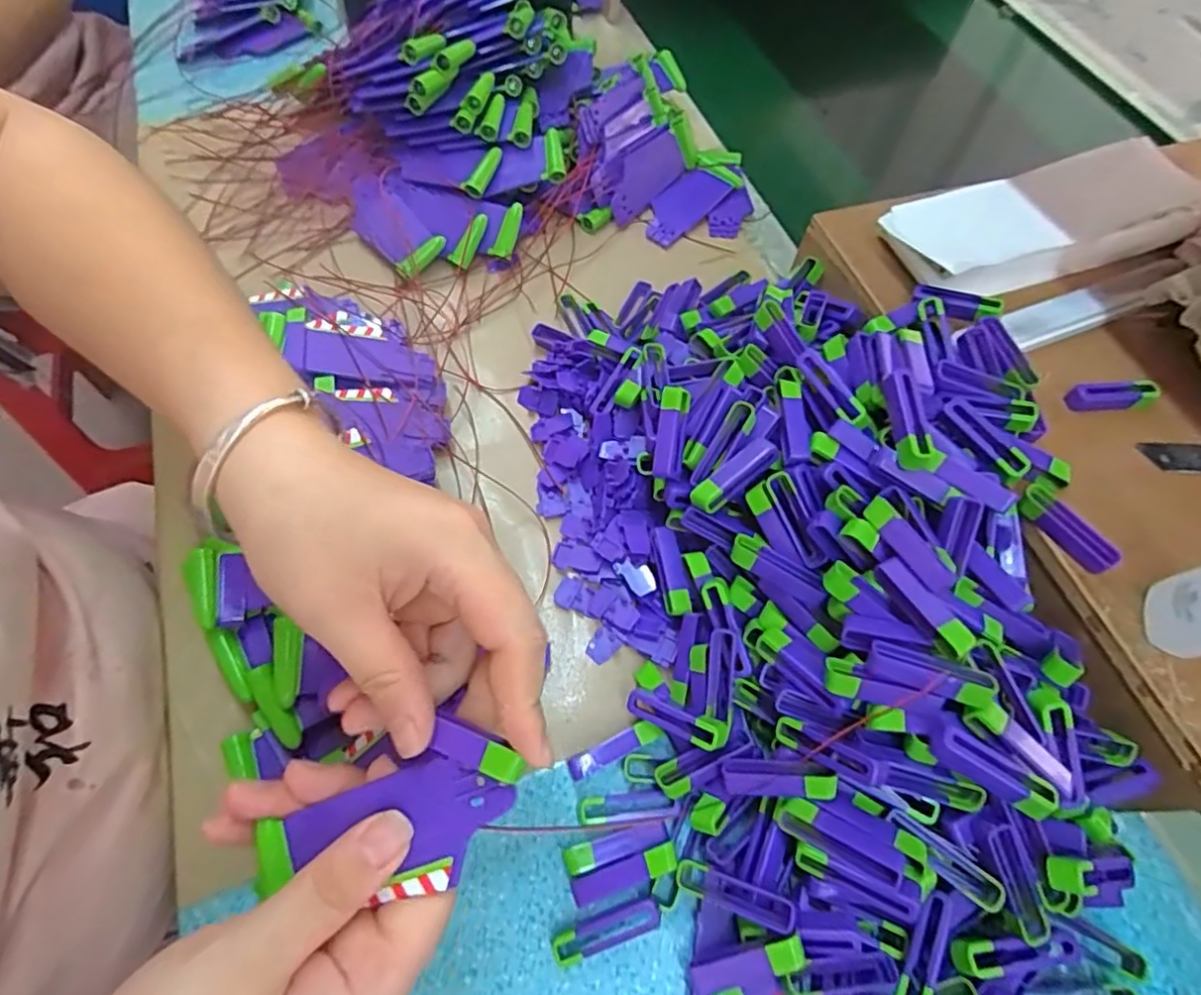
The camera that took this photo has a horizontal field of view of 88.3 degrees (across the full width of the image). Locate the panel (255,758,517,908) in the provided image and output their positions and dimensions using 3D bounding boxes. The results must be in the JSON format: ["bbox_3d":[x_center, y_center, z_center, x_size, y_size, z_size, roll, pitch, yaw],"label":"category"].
[{"bbox_3d":[-0.070,0.110,0.203,0.086,0.008,0.037,-12,63,5],"label":"panel"}]

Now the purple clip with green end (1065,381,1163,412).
[{"bbox_3d":[0.269,-0.053,0.324,0.048,0.009,0.012,-5,63,-6],"label":"purple clip with green end"}]

